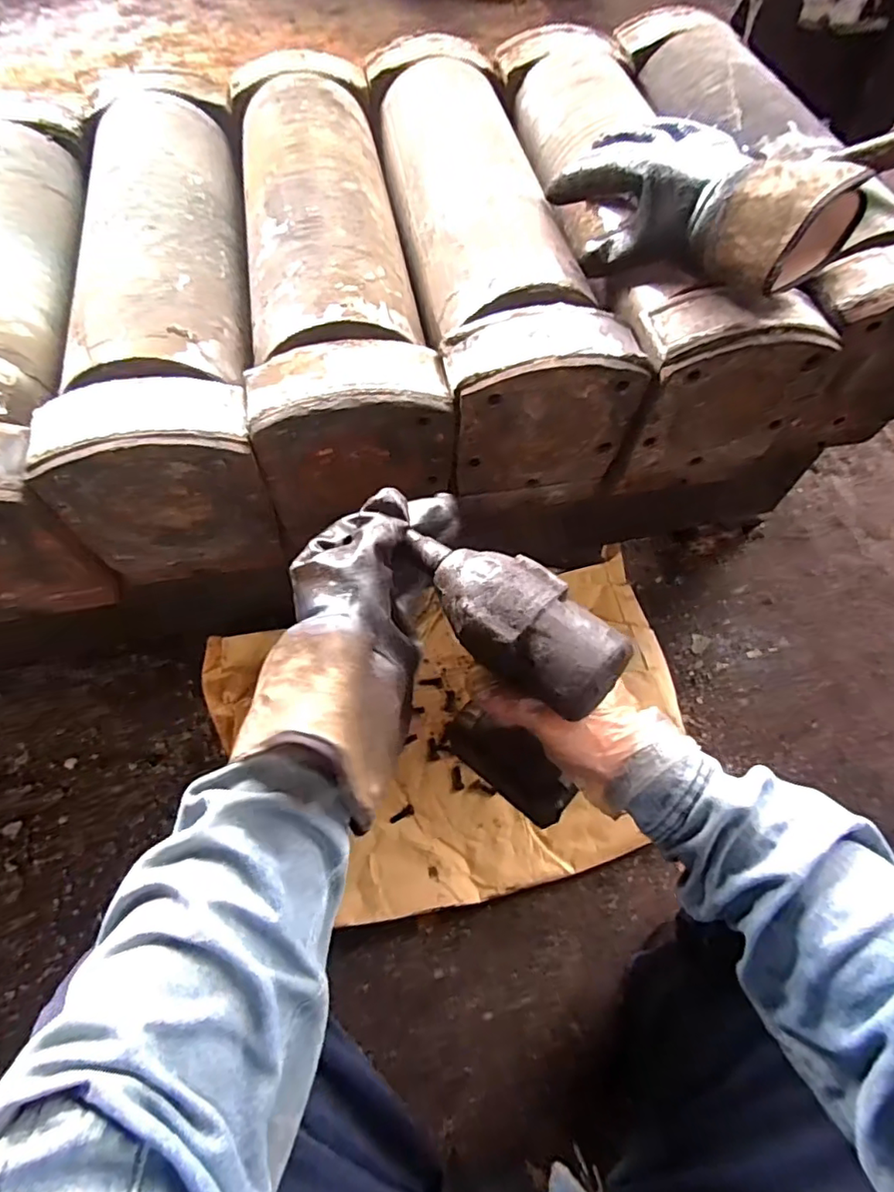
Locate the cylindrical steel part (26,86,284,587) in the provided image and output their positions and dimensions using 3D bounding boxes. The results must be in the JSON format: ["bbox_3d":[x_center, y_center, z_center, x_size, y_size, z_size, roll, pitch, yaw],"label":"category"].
[{"bbox_3d":[-0.271,-0.293,0.584,0.162,0.159,0.529,-9,64,-4],"label":"cylindrical steel part"}]

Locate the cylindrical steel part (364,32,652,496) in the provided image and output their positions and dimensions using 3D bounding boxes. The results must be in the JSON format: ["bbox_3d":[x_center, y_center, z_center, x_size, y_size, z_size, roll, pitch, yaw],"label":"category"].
[{"bbox_3d":[0.035,-0.380,0.625,0.161,0.162,0.559,-10,65,-5],"label":"cylindrical steel part"}]

